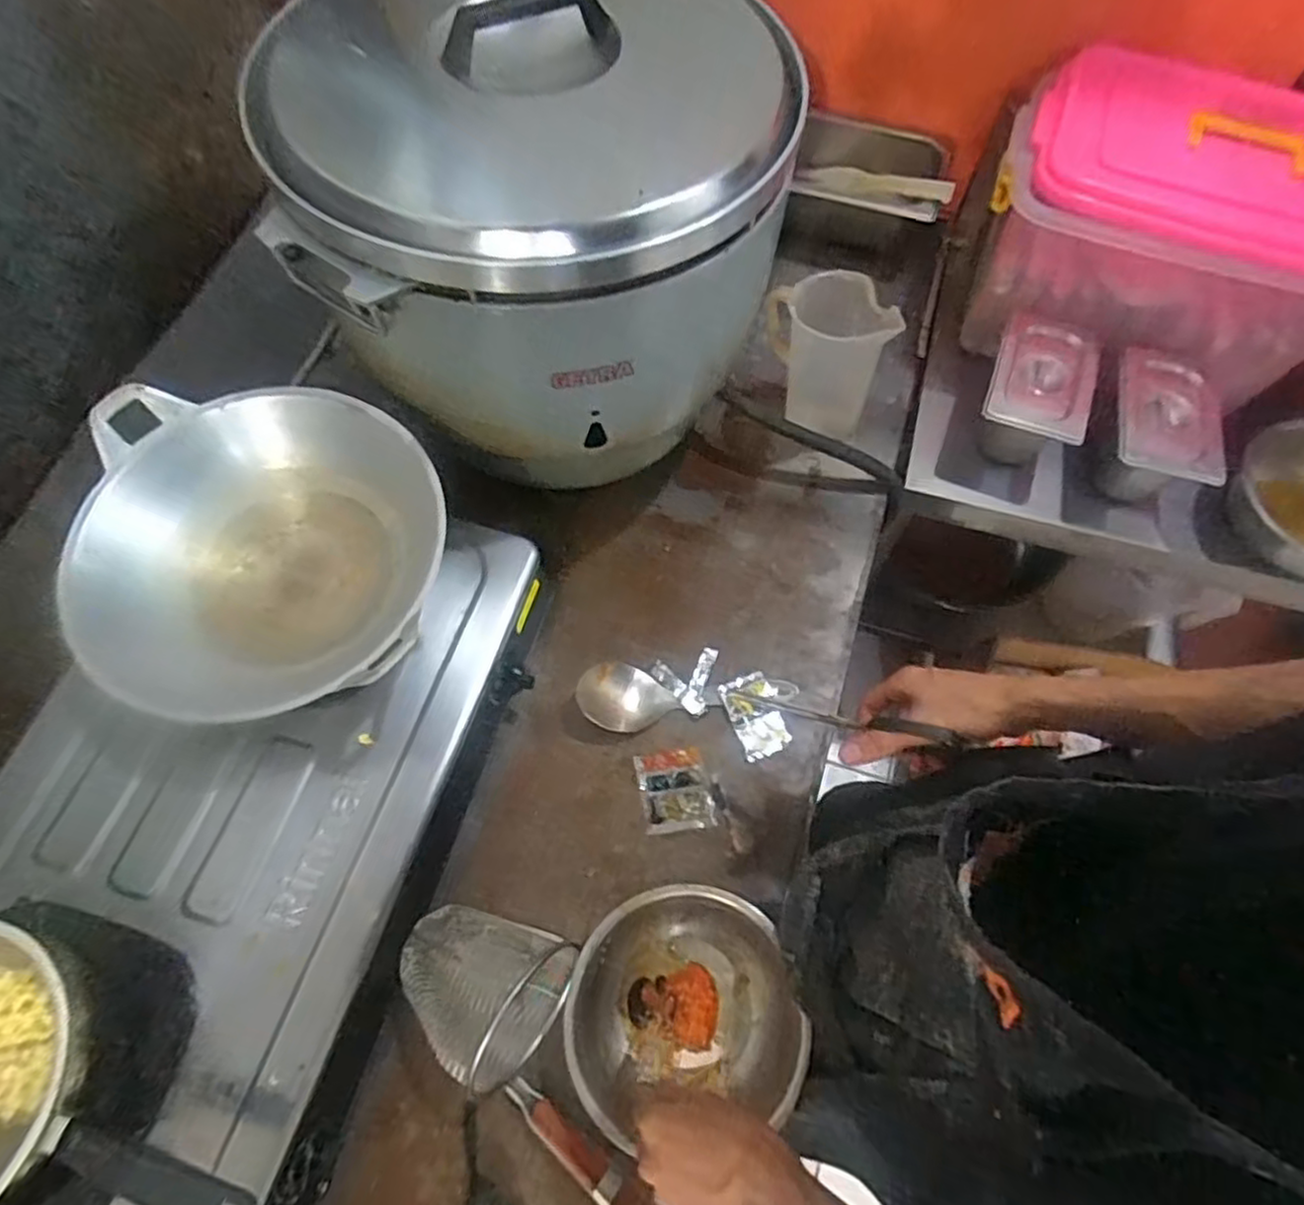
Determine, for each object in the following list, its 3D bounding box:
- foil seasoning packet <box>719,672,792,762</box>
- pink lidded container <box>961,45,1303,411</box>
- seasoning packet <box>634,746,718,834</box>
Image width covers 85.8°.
[{"bbox_3d":[0.114,0.124,0.771,0.055,0.013,0.086,-19,68,-8],"label":"foil seasoning packet"},{"bbox_3d":[0.618,-0.456,0.841,0.396,0.216,0.287,23,68,9],"label":"pink lidded container"},{"bbox_3d":[0.025,0.198,0.744,0.070,0.004,0.086,-10,67,-5],"label":"seasoning packet"}]

